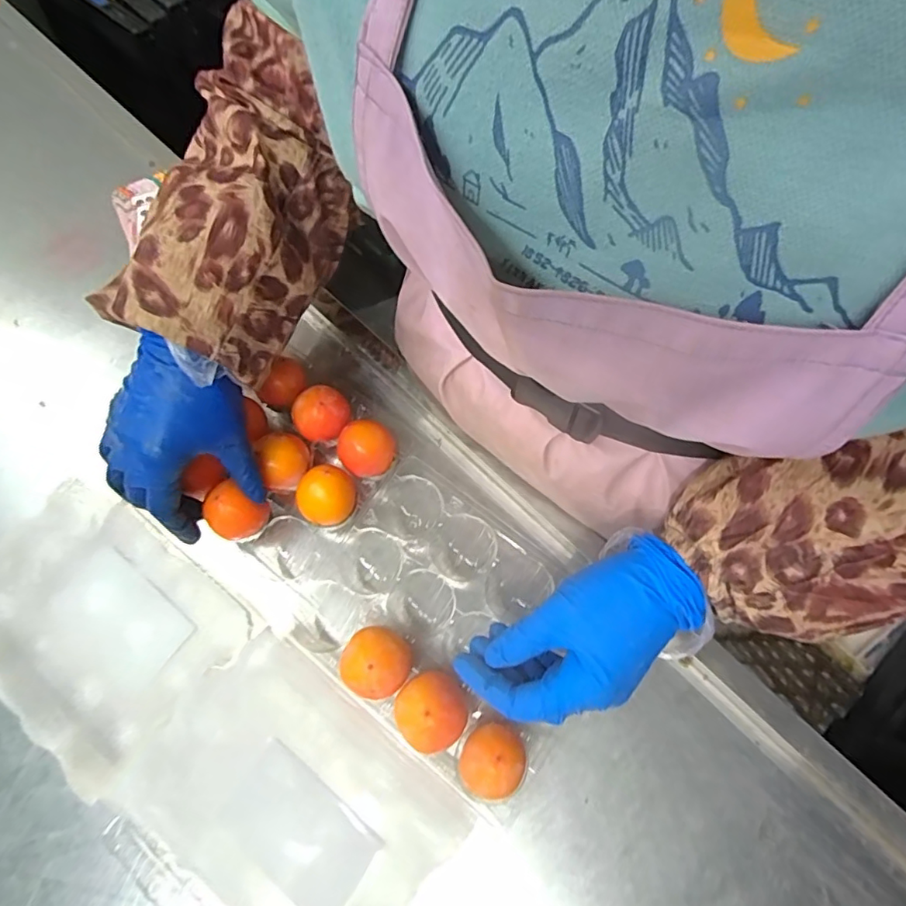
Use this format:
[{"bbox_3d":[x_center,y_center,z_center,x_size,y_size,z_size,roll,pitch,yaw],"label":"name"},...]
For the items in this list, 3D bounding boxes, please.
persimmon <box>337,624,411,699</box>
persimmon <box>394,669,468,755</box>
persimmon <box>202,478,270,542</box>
[{"bbox_3d":[-0.048,0.132,0.339,0.041,0.035,0.040,22,71,12],"label":"persimmon"},{"bbox_3d":[-0.013,0.157,0.327,0.041,0.027,0.043,-27,69,-8],"label":"persimmon"},{"bbox_3d":[-0.153,0.042,0.373,0.034,0.034,0.034,0,68,1],"label":"persimmon"}]

